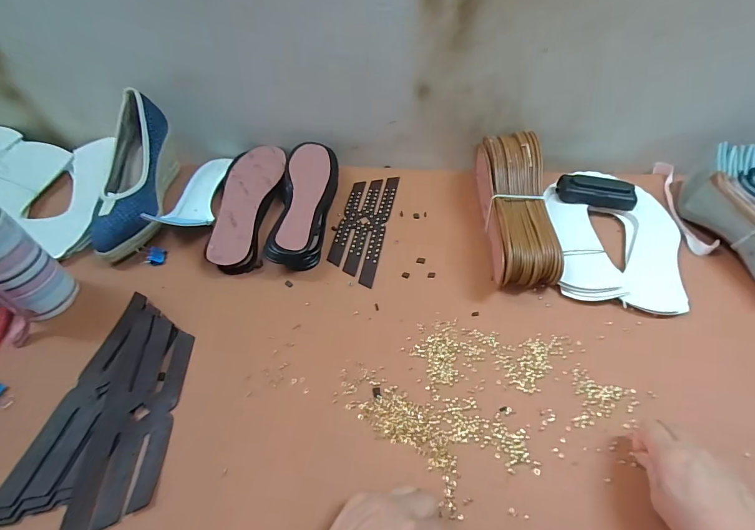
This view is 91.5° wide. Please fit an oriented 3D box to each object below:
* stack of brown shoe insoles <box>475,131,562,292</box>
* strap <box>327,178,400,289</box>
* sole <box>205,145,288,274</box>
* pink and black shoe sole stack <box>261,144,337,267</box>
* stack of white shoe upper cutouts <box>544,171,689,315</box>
[{"bbox_3d":[0.190,-0.079,0.512,0.081,0.088,0.239,3,52,1],"label":"stack of brown shoe insoles"},{"bbox_3d":[-0.020,-0.064,0.543,0.068,0.004,0.210,9,51,7],"label":"strap"},{"bbox_3d":[-0.190,-0.095,0.543,0.083,0.026,0.234,-1,51,-1],"label":"sole"},{"bbox_3d":[-0.103,-0.089,0.533,0.075,0.056,0.218,3,52,1],"label":"pink and black shoe sole stack"},{"bbox_3d":[0.333,-0.048,0.520,0.168,0.022,0.243,10,52,8],"label":"stack of white shoe upper cutouts"}]

